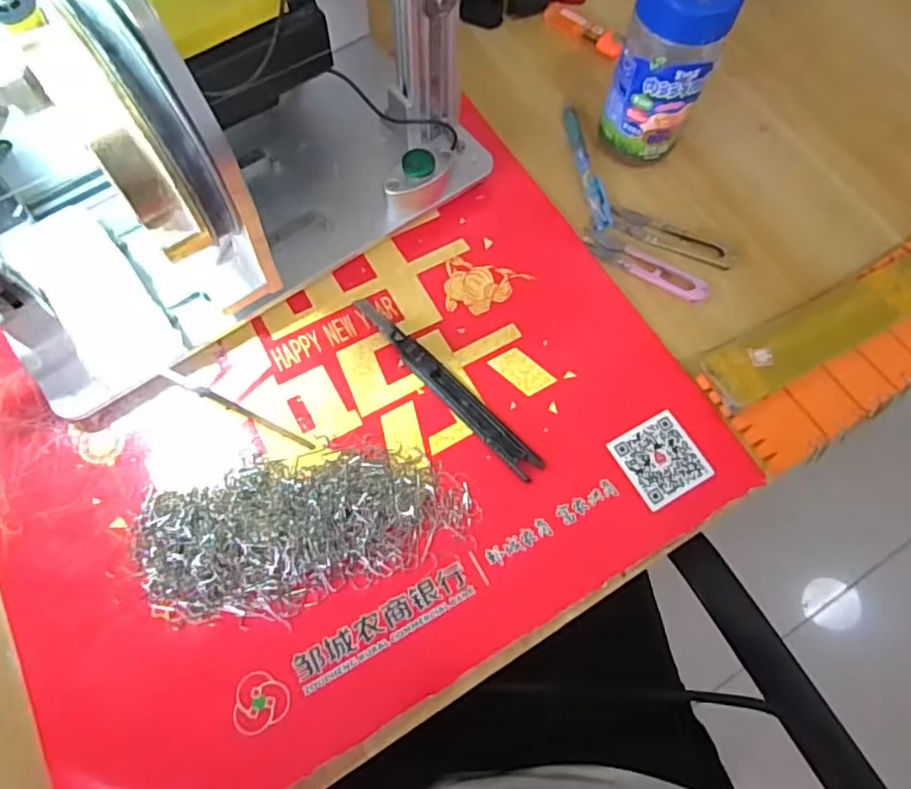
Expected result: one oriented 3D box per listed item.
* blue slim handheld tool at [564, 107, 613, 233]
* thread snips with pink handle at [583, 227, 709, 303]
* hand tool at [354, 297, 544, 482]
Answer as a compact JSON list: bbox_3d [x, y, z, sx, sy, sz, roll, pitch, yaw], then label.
[{"bbox_3d":[0.106,-0.181,0.479,0.020,0.010,0.114,-6,66,-3],"label":"blue slim handheld tool"},{"bbox_3d":[0.141,-0.098,0.451,0.099,0.006,0.024,28,69,11],"label":"thread snips with pink handle"},{"bbox_3d":[-0.008,-0.009,0.402,0.019,0.012,0.167,-40,72,-16],"label":"hand tool"}]

